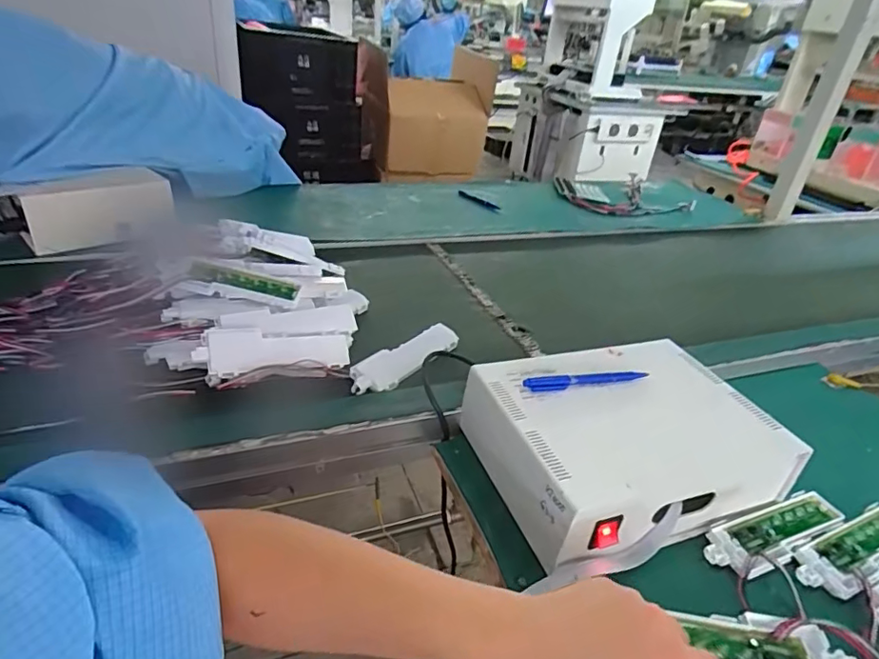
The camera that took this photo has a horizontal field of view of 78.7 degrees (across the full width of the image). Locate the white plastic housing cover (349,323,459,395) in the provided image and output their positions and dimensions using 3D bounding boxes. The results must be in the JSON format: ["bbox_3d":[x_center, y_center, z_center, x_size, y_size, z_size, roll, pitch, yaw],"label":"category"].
[{"bbox_3d":[-0.038,0.033,0.609,0.044,0.017,0.153,27,38,32],"label":"white plastic housing cover"}]

